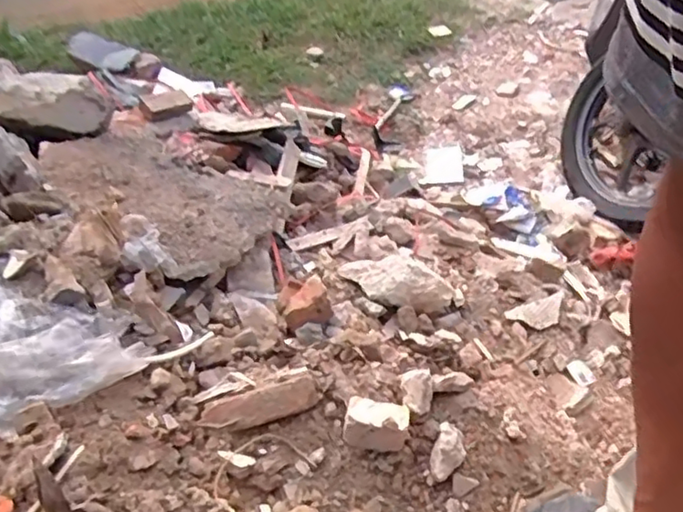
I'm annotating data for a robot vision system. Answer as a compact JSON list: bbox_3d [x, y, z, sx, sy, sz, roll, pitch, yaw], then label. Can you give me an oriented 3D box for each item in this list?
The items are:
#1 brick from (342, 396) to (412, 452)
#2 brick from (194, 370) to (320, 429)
[{"bbox_3d":[0.049,0.236,0.873,0.089,0.073,0.046,4,44,5],"label":"brick"},{"bbox_3d":[-0.115,0.202,0.861,0.159,0.032,0.048,-14,46,-14],"label":"brick"}]

